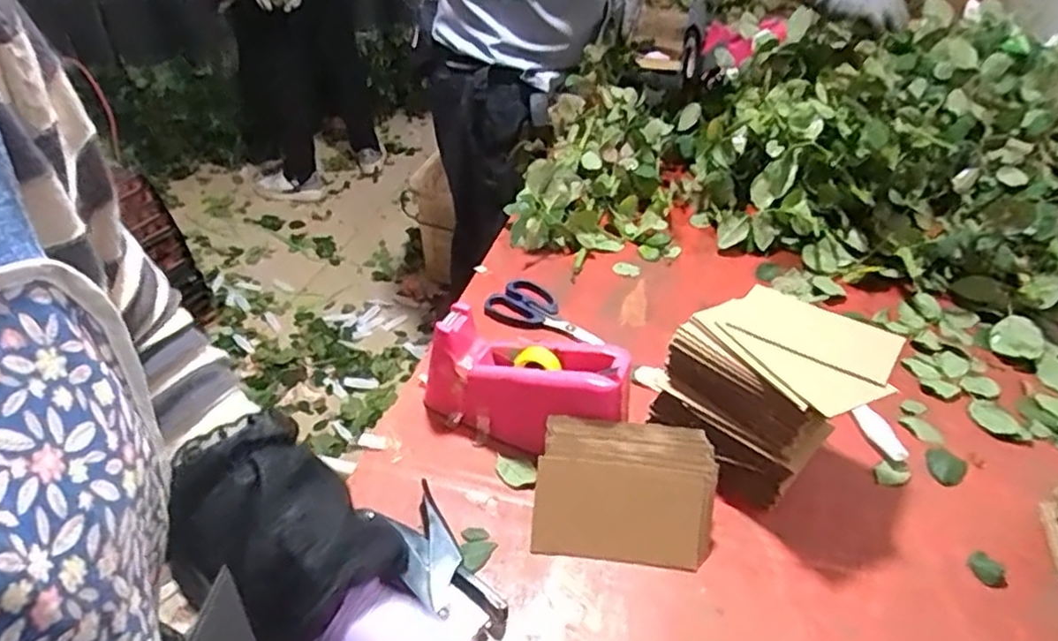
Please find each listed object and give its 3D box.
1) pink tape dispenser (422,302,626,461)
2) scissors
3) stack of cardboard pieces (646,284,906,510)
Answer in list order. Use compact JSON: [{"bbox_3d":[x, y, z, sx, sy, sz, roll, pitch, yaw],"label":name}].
[{"bbox_3d":[-0.007,0.066,0.645,0.195,0.101,0.066,15,40,14],"label":"pink tape dispenser"},{"bbox_3d":[0.023,-0.006,0.811,0.154,0.015,0.072,23,44,24],"label":"scissors"},{"bbox_3d":[0.219,0.068,0.626,0.165,0.137,0.150,31,46,30],"label":"stack of cardboard pieces"}]

